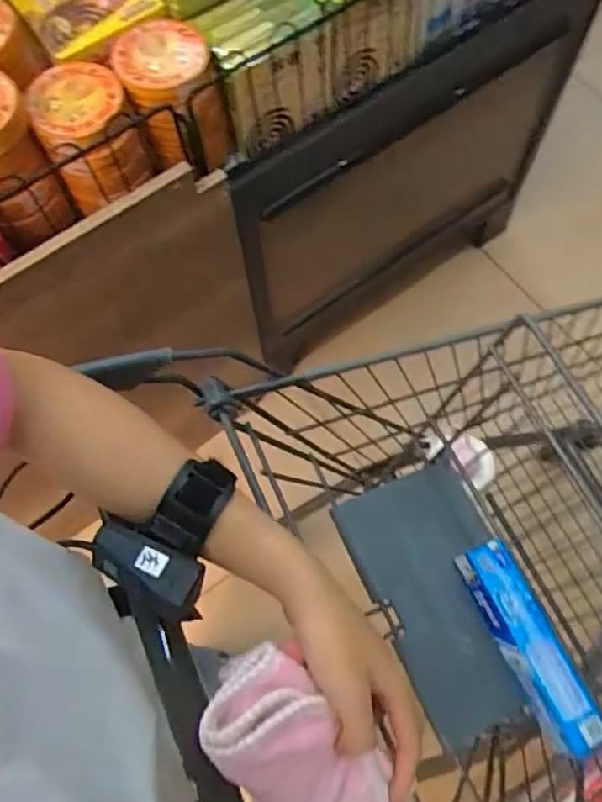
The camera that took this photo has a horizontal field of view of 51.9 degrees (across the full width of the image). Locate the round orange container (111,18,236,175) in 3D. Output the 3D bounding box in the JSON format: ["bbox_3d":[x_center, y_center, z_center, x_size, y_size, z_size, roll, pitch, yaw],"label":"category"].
[{"bbox_3d":[-0.155,-0.364,0.763,0.105,0.138,0.117,-27,70,-8],"label":"round orange container"}]

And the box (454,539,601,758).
[{"bbox_3d":[0.224,0.240,0.612,0.054,0.038,0.198,-23,70,-6],"label":"box"}]

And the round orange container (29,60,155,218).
[{"bbox_3d":[-0.243,-0.309,0.720,0.103,0.094,0.124,-21,70,-5],"label":"round orange container"}]

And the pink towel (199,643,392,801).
[{"bbox_3d":[0.001,0.218,0.370,0.071,0.037,0.149,-36,112,-10],"label":"pink towel"}]

